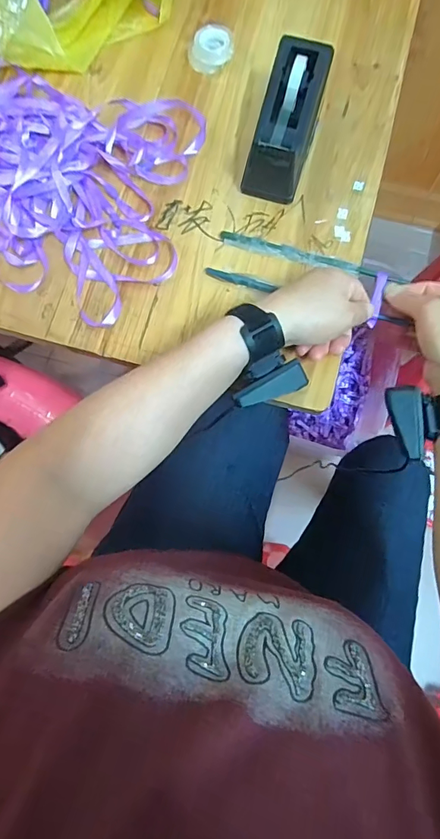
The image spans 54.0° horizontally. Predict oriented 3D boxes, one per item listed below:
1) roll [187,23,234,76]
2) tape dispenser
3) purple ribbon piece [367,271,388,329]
[{"bbox_3d":[-0.011,-0.449,0.523,0.052,0.027,0.052,0,77,0],"label":"roll"},{"bbox_3d":[0.071,-0.318,0.462,0.059,0.076,0.153,16,77,4],"label":"tape dispenser"},{"bbox_3d":[0.164,-0.124,0.449,0.010,0.005,0.063,13,81,3],"label":"purple ribbon piece"}]

